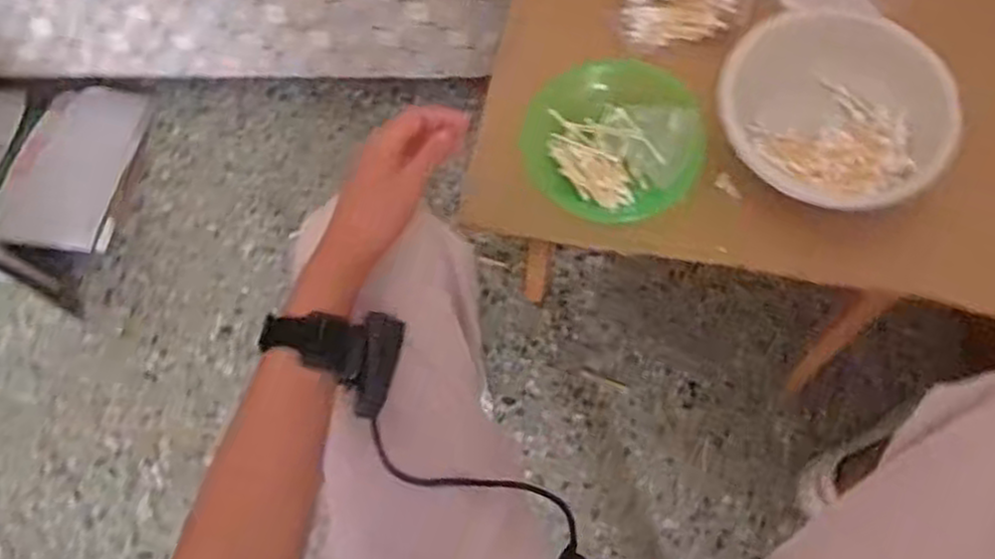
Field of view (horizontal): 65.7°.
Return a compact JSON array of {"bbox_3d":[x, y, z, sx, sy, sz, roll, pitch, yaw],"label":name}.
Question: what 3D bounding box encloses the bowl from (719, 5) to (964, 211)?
[{"bbox_3d":[0.308,-0.155,0.714,0.195,0.087,0.187,-1,65,2],"label":"bowl"}]

